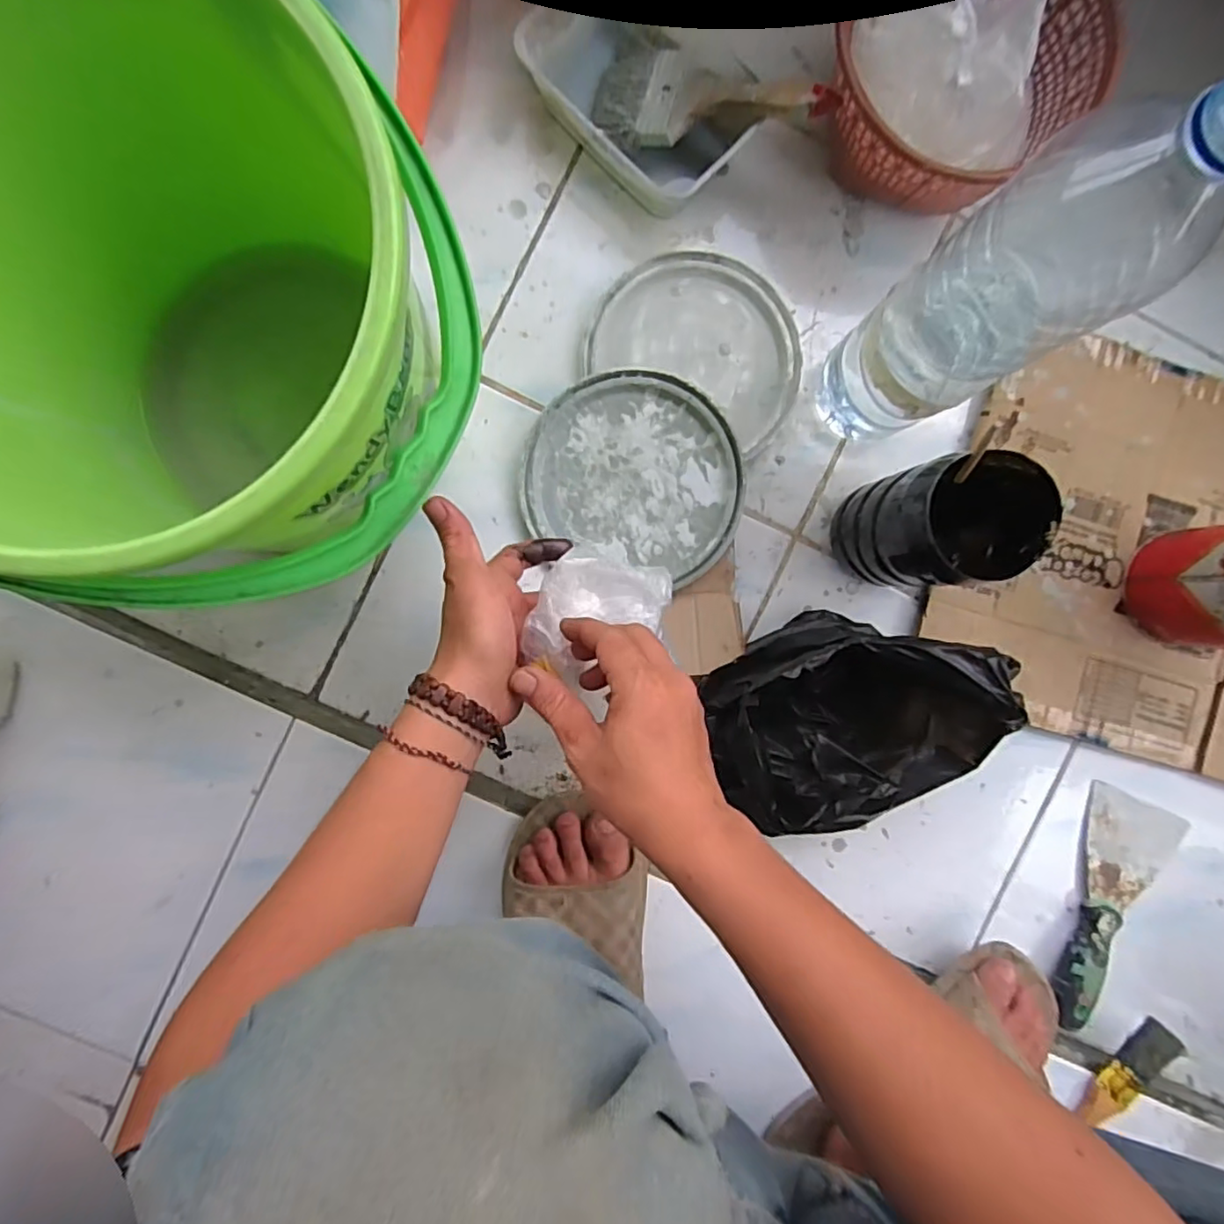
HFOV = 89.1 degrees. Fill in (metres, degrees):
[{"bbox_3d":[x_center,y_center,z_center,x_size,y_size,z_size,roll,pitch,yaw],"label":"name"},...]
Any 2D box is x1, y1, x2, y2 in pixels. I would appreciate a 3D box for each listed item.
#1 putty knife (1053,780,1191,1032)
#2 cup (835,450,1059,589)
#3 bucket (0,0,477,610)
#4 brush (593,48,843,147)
[{"bbox_3d":[0.424,0.254,0.529,0.084,0.025,0.195,23,92,-3],"label":"putty knife"},{"bbox_3d":[0.222,-0.063,0.443,0.081,0.145,0.070,-12,94,-1],"label":"cup"},{"bbox_3d":[-0.227,-0.145,0.376,0.286,0.260,0.265,0,93,-2],"label":"bucket"},{"bbox_3d":[0.075,-0.388,0.465,0.184,0.016,0.073,17,91,19],"label":"brush"}]

